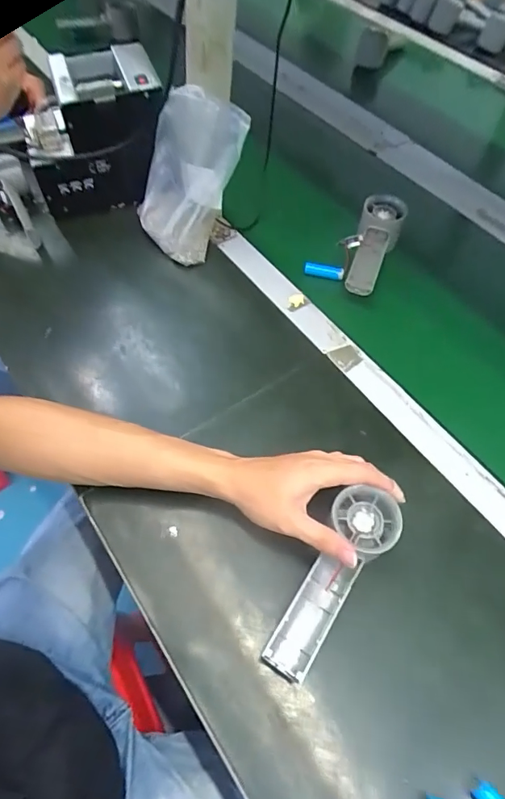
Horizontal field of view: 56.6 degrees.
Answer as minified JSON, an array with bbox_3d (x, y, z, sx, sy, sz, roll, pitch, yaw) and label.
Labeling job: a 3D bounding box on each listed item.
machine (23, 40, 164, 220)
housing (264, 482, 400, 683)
[{"bbox_3d":[-0.207,-0.350,0.622,0.164,0.144,0.141,-12,58,-8],"label":"machine"},{"bbox_3d":[0.064,0.145,0.380,0.051,0.025,0.157,31,75,18],"label":"housing"}]

